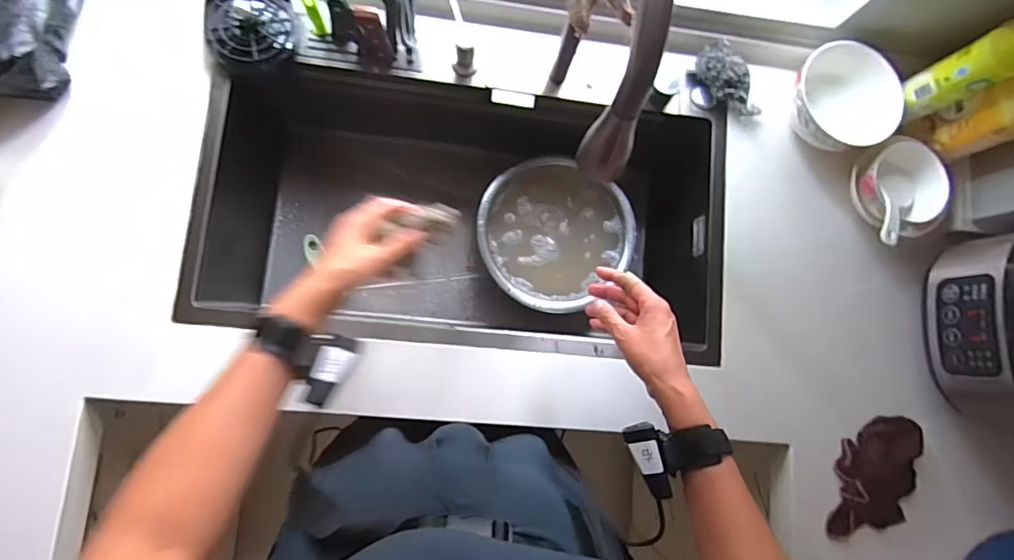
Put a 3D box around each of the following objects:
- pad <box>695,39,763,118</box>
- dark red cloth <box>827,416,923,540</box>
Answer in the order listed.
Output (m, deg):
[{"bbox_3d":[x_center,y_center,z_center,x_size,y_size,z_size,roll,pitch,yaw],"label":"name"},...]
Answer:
[{"bbox_3d":[0.333,-0.298,0.759,0.048,0.048,0.123,-36,89,-10],"label":"pad"},{"bbox_3d":[0.534,0.284,0.724,0.118,0.028,0.174,10,82,-6],"label":"dark red cloth"}]

